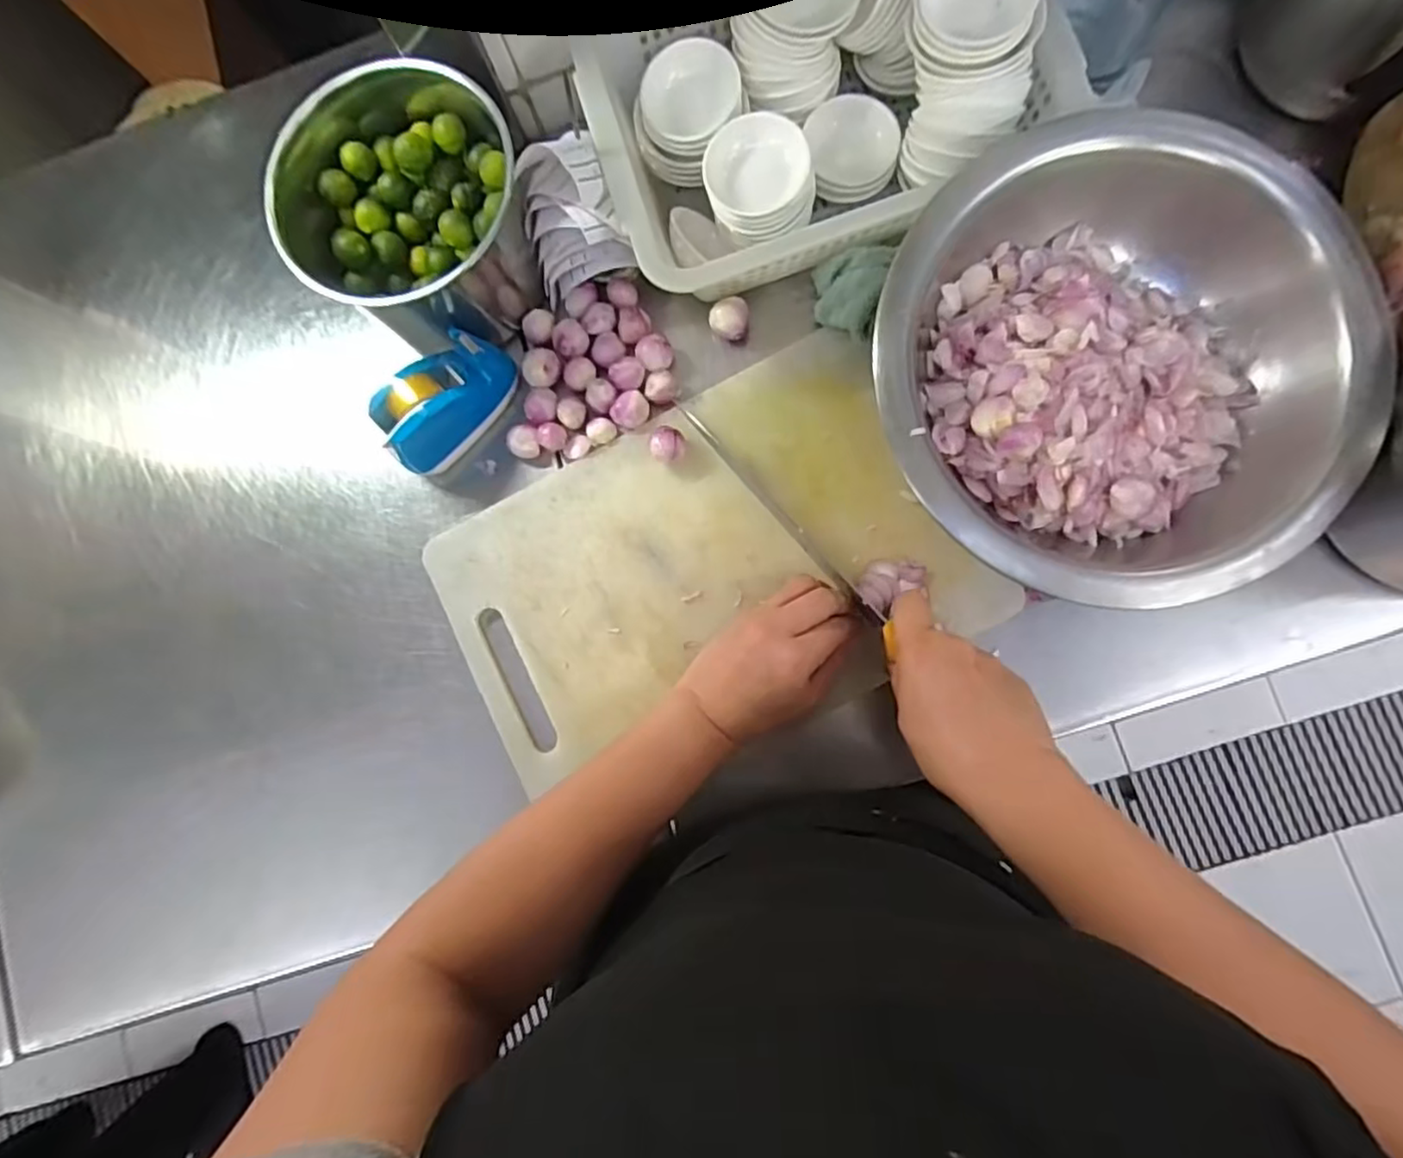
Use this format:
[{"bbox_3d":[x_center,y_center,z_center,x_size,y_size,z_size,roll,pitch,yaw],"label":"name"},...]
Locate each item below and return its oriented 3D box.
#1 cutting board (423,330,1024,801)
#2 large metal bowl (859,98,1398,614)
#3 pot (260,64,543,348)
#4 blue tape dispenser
[{"bbox_3d":[0.001,-0.003,0.510,0.370,0.026,0.253,-29,83,5],"label":"cutting board"},{"bbox_3d":[0.272,-0.144,0.458,0.298,0.096,0.309,-1,84,5],"label":"large metal bowl"},{"bbox_3d":[-0.214,-0.272,0.498,0.176,0.110,0.166,-1,84,5],"label":"pot"},{"bbox_3d":[-0.199,-0.139,0.516,0.046,0.057,0.110,41,89,8],"label":"blue tape dispenser"}]

